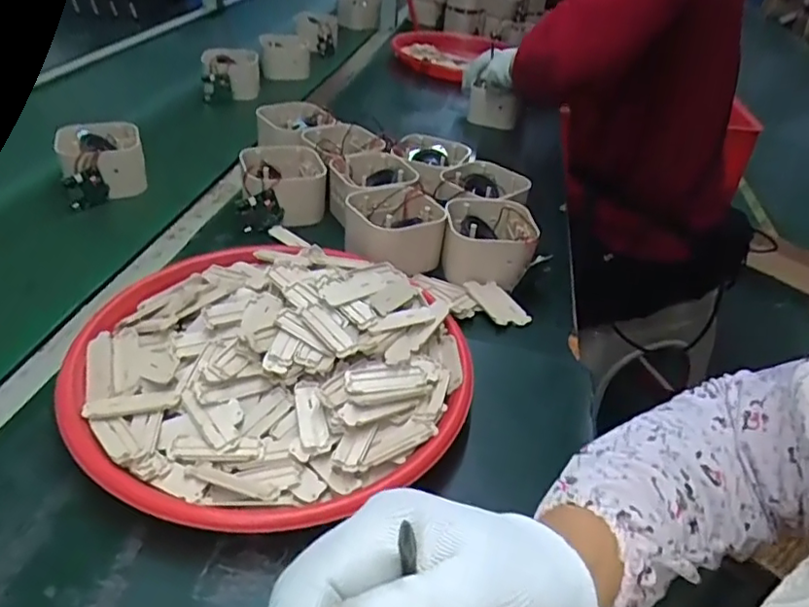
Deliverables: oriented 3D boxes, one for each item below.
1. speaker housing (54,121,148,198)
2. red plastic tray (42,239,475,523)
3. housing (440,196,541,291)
[{"bbox_3d":[-0.353,-0.168,0.698,0.090,0.060,0.084,-11,39,-21],"label":"speaker housing"},{"bbox_3d":[-0.100,0.040,0.456,0.281,0.059,0.268,-14,42,-27],"label":"red plastic tray"},{"bbox_3d":[0.087,-0.065,0.617,0.091,0.058,0.090,13,37,8],"label":"housing"}]

